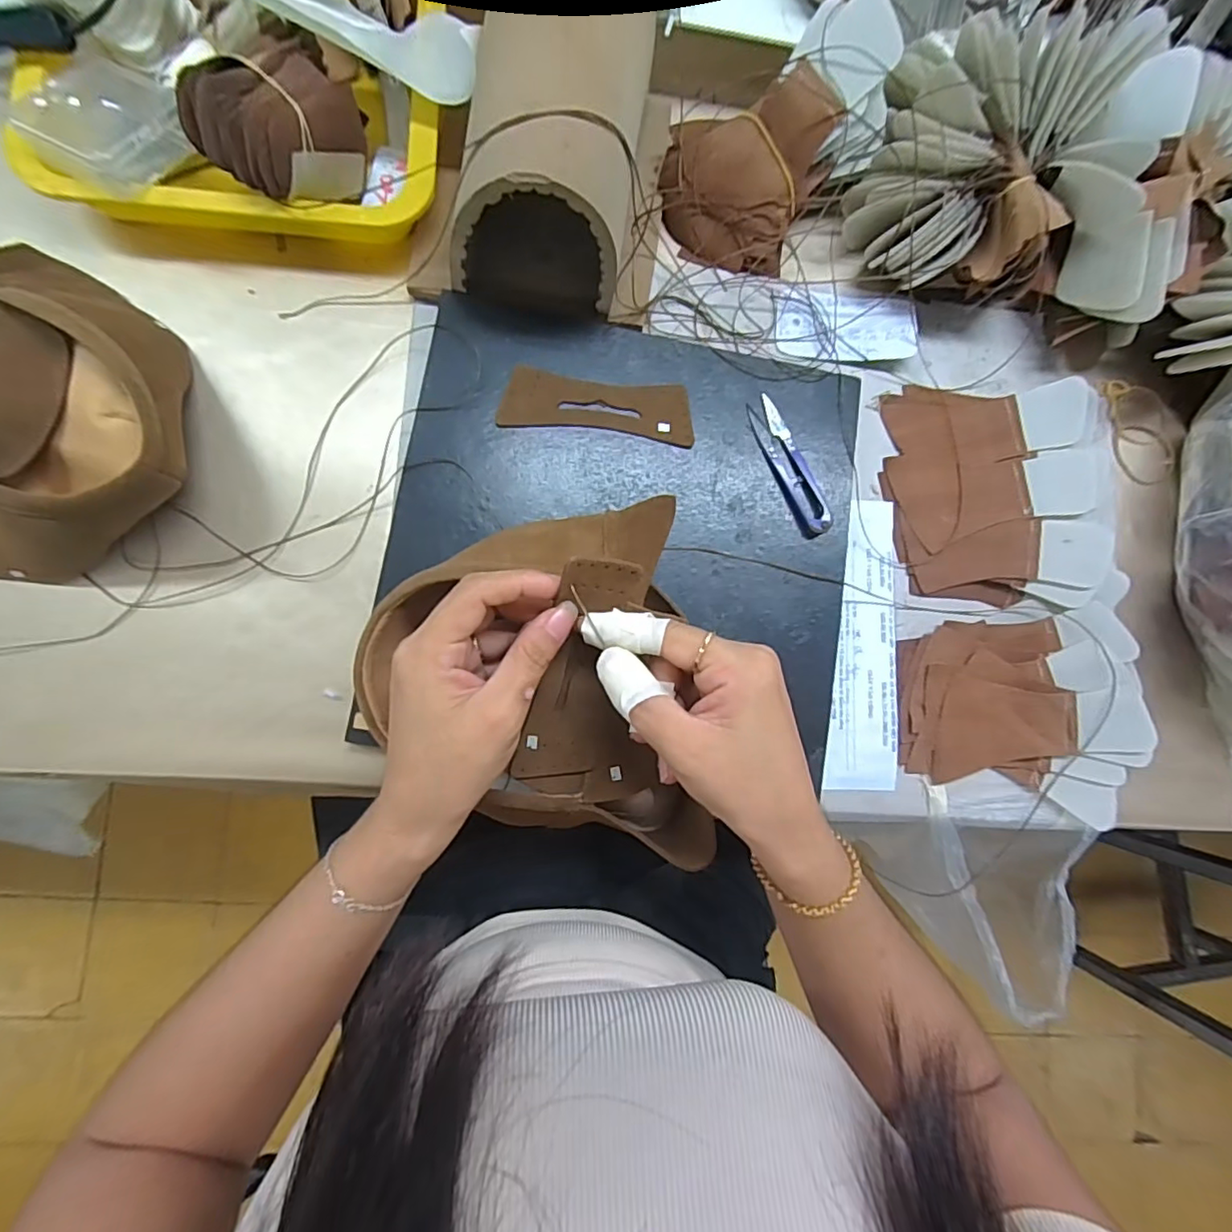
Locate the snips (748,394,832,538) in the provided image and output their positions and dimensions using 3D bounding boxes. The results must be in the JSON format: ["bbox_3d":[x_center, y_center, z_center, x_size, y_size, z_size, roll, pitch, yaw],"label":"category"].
[{"bbox_3d":[0.119,-0.103,0.397,0.023,0.011,0.101,-25,89,-6],"label":"snips"}]

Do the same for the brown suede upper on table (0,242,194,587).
[{"bbox_3d":[-0.366,-0.127,0.351,0.203,0.064,0.203,4,86,-5],"label":"brown suede upper on table"}]

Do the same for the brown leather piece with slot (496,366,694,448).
[{"bbox_3d":[-0.011,-0.142,0.395,0.128,0.004,0.040,5,86,-5],"label":"brown leather piece with slot"}]

